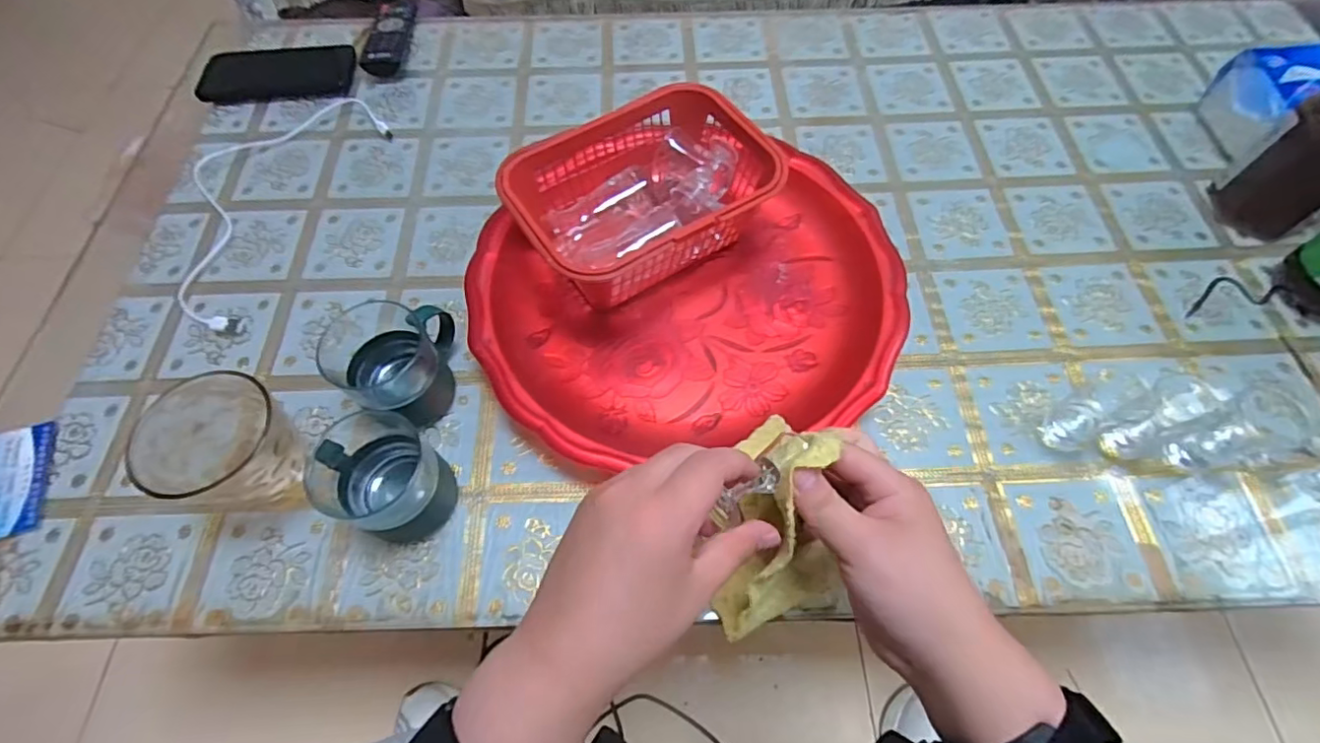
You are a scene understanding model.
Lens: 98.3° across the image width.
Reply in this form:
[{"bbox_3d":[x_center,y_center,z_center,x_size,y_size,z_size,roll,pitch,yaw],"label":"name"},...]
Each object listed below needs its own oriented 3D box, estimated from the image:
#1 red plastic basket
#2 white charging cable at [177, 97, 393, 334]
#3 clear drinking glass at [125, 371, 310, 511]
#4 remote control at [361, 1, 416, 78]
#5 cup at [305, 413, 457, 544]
[{"bbox_3d":[-0.013,-0.140,0.498,0.205,0.102,0.141,-30,66,-15],"label":"red plastic basket"},{"bbox_3d":[-0.397,-0.183,0.574,0.146,0.014,0.294,17,63,9],"label":"white charging cable"},{"bbox_3d":[-0.291,0.058,0.400,0.080,0.093,0.082,0,61,0],"label":"clear drinking glass"},{"bbox_3d":[-0.323,-0.404,0.688,0.042,0.023,0.129,-2,61,-1],"label":"remote control"},{"bbox_3d":[-0.193,0.077,0.404,0.082,0.067,0.075,0,61,0],"label":"cup"}]

